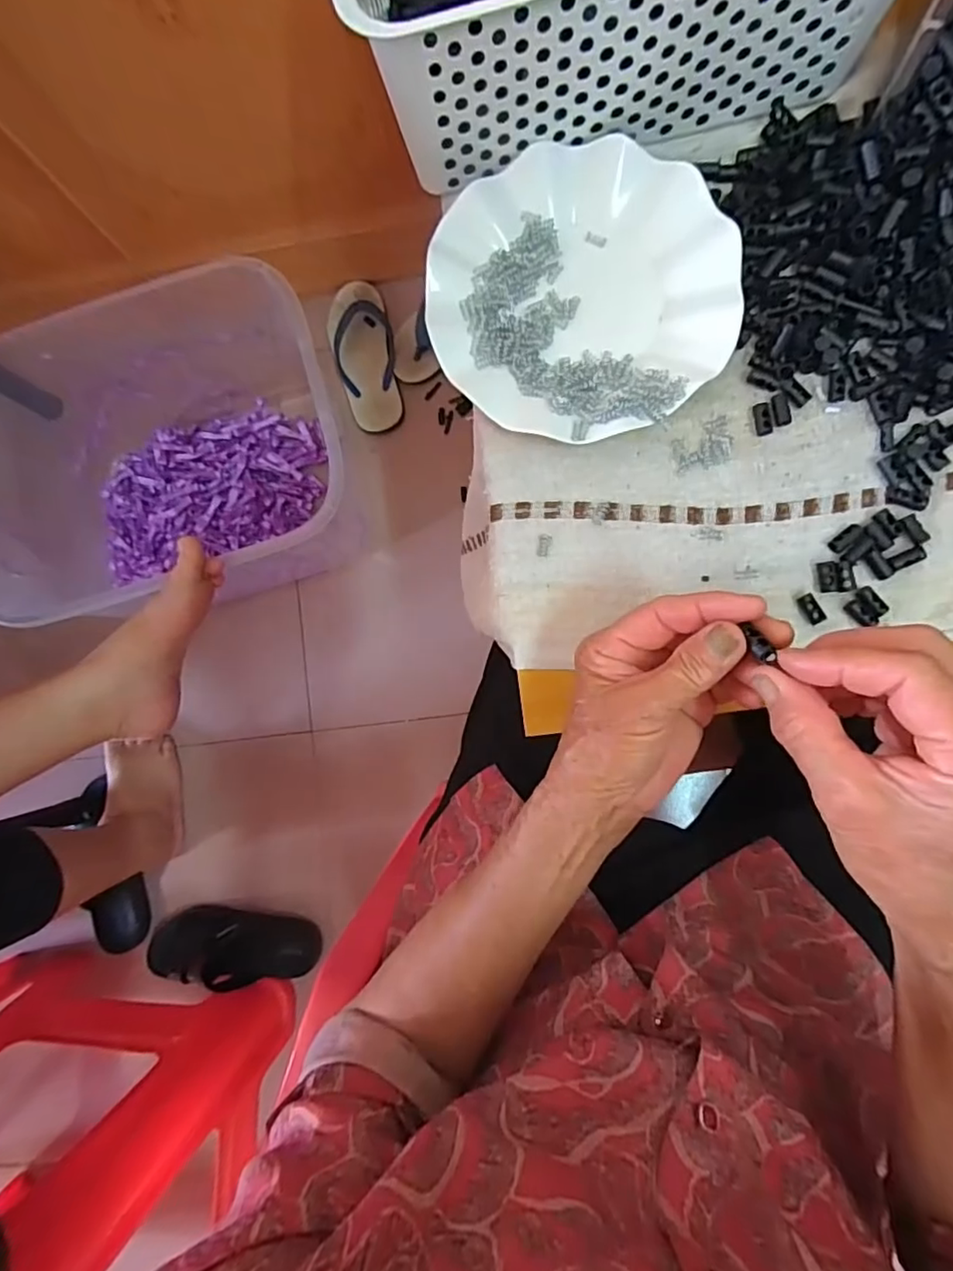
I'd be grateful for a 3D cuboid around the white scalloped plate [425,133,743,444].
[{"bbox_3d":[0.064,-0.208,0.358,0.178,0.023,0.179,0,87,5],"label":"white scalloped plate"}]

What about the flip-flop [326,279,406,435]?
[{"bbox_3d":[-0.170,-0.431,0.897,0.092,0.033,0.232,-12,86,4],"label":"flip-flop"}]

